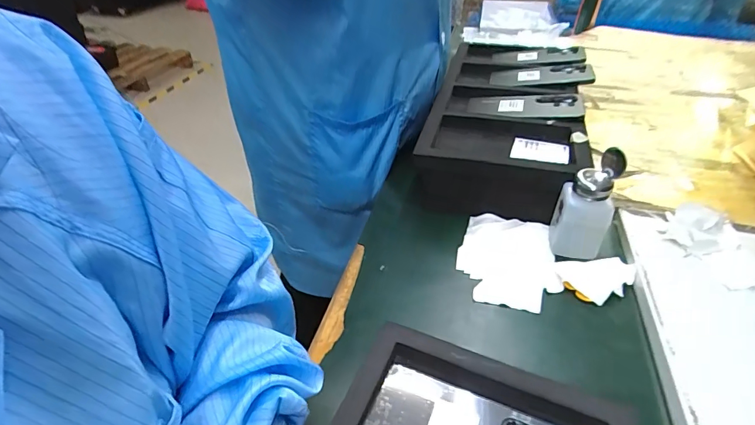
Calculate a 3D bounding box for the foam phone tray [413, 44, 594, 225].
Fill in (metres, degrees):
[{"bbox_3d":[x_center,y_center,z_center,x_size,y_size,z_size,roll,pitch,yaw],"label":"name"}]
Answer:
[{"bbox_3d":[0.221,-0.159,0.696,0.228,0.101,0.458,9,41,16],"label":"foam phone tray"}]

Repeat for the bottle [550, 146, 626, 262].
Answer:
[{"bbox_3d":[0.241,-0.010,0.479,0.062,0.119,0.055,17,43,24],"label":"bottle"}]

